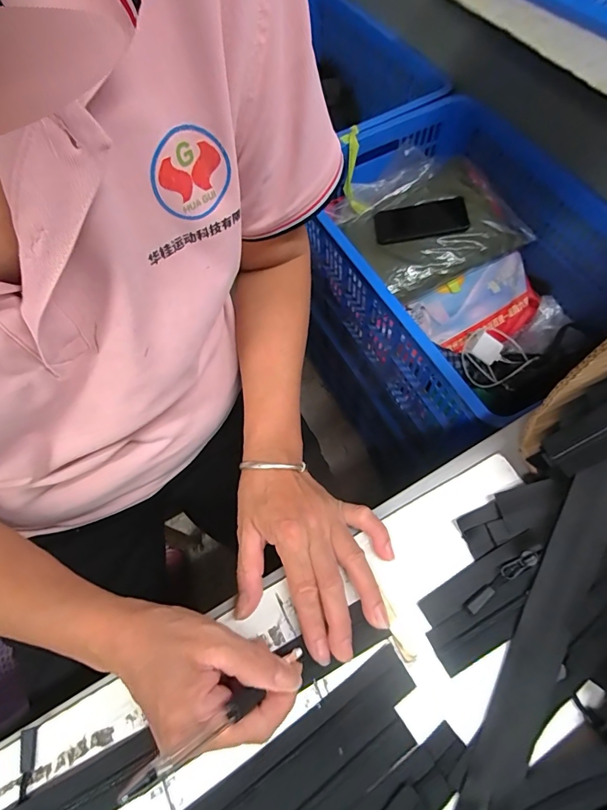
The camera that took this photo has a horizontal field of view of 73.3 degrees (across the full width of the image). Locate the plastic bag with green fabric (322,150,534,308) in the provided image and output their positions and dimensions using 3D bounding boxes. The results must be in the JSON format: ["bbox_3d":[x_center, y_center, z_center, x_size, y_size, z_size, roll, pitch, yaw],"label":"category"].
[{"bbox_3d":[0.248,-0.372,0.820,0.274,0.056,0.287,-29,73,2],"label":"plastic bag with green fabric"}]

